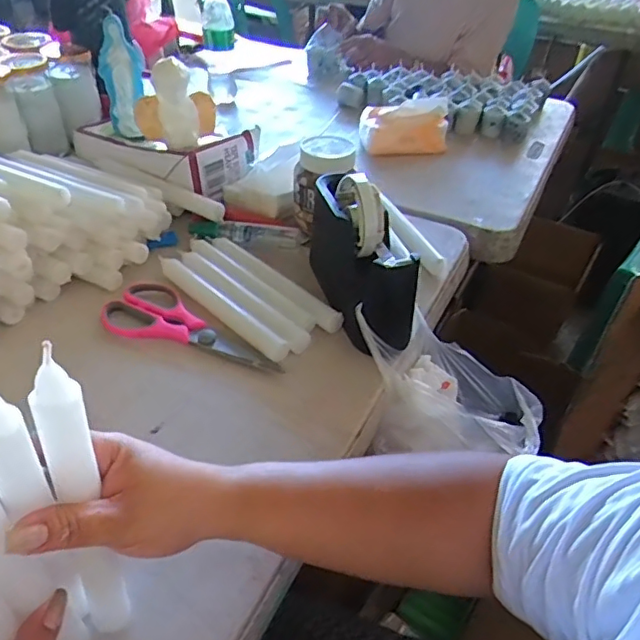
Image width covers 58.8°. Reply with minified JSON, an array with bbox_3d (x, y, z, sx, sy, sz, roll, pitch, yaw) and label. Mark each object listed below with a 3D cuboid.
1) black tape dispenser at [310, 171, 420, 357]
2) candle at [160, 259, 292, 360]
[{"bbox_3d":[0.039,-0.069,0.560,0.060,0.125,0.182,-11,42,-16],"label":"black tape dispenser"},{"bbox_3d":[-0.105,-0.018,0.582,0.022,0.015,0.204,-30,50,-33],"label":"candle"}]

